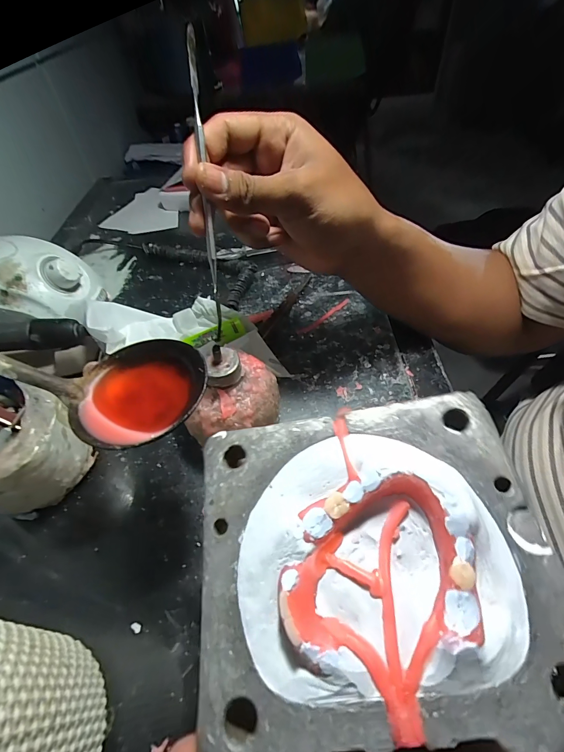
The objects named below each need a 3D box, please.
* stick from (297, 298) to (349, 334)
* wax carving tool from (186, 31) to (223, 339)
[{"bbox_3d":[0.046,-0.064,0.366,0.076,0.004,0.009,-35,57,-22],"label":"stick"},{"bbox_3d":[-0.046,-0.107,0.206,0.006,0.170,0.011,-4,10,2],"label":"wax carving tool"}]

